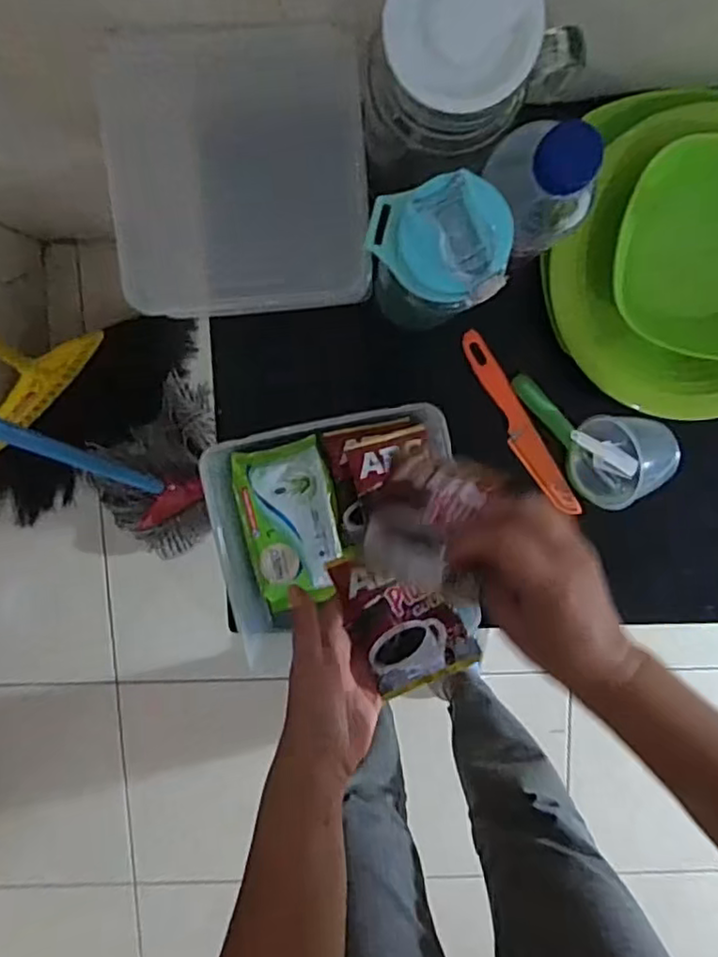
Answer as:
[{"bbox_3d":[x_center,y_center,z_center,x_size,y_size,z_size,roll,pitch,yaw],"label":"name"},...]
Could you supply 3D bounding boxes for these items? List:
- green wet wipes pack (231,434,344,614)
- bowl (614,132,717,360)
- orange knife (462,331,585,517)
[{"bbox_3d":[-0.056,0.038,0.542,0.078,0.015,0.130,-12,99,1],"label":"green wet wipes pack"},{"bbox_3d":[0.274,-0.171,0.491,0.137,0.053,0.145,10,99,-2],"label":"bowl"},{"bbox_3d":[0.136,-0.043,0.552,0.023,0.007,0.180,-32,98,4],"label":"orange knife"}]

